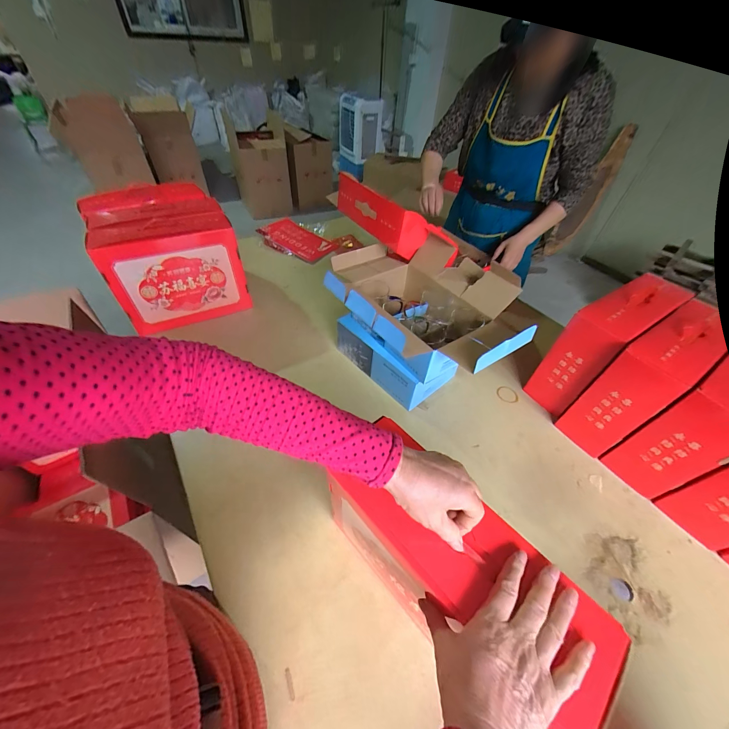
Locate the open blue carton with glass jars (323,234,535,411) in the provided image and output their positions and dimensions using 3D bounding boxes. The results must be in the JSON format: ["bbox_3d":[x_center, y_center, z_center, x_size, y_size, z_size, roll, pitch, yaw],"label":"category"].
[{"bbox_3d":[0.129,-0.110,0.811,0.365,0.277,0.501,-31,57,-27],"label":"open blue carton with glass jars"}]

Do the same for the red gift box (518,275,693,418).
[{"bbox_3d":[0.594,-0.043,0.780,0.309,0.281,0.114,-25,54,-24],"label":"red gift box"}]

